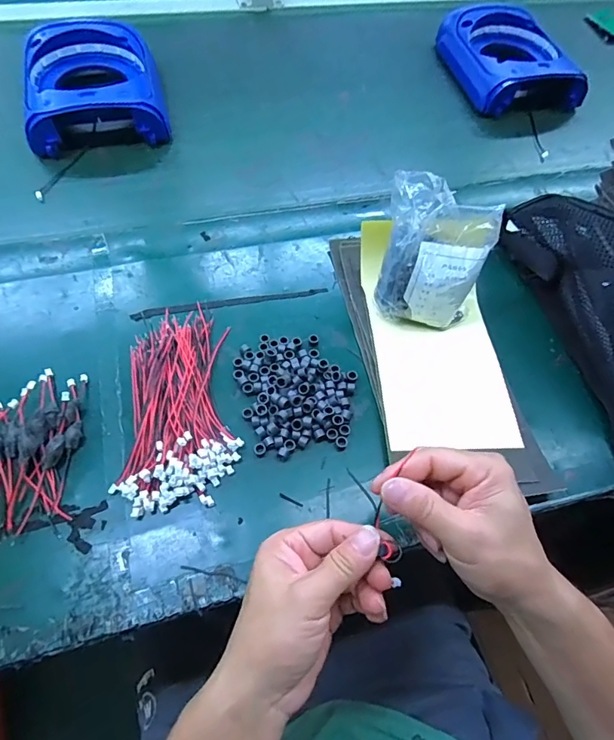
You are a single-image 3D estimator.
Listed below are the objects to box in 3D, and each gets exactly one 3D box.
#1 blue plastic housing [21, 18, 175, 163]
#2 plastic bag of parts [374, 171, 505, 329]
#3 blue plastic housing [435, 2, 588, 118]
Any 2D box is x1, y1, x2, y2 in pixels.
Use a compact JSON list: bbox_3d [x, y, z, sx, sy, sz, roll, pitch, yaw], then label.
[{"bbox_3d":[-0.281,-0.374,0.607,0.163,0.076,0.193,-11,61,-9],"label":"blue plastic housing"},{"bbox_3d":[0.116,-0.100,0.429,0.097,0.136,0.061,17,60,8],"label":"plastic bag of parts"},{"bbox_3d":[0.320,-0.506,0.734,0.166,0.059,0.241,-10,60,-8],"label":"blue plastic housing"}]

